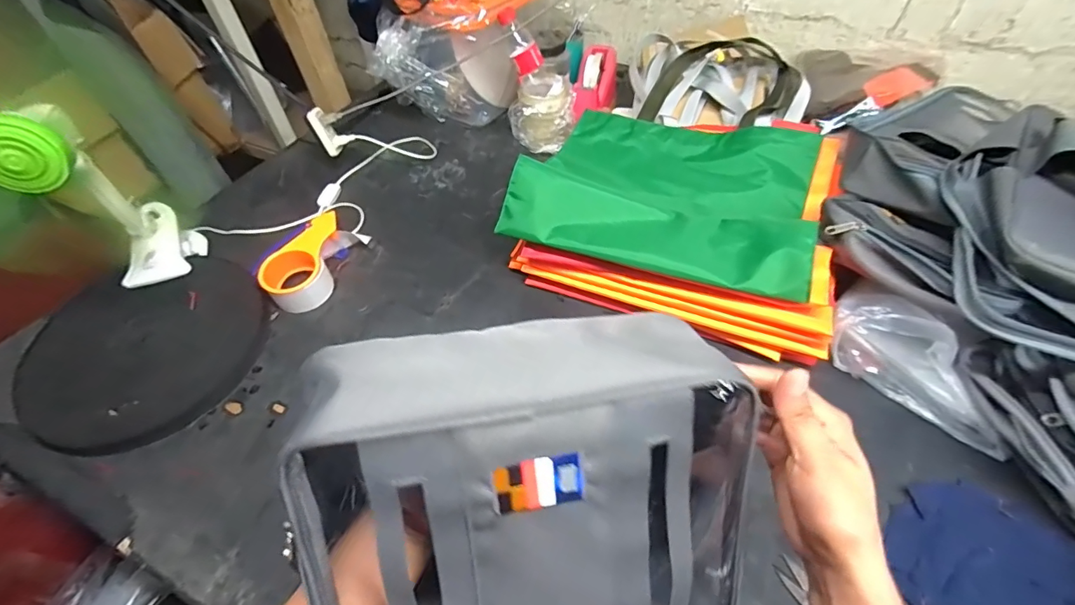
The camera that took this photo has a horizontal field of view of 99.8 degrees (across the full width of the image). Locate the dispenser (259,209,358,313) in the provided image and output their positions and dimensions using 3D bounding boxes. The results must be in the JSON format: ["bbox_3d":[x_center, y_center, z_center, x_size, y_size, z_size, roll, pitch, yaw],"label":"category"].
[{"bbox_3d":[-0.326,-0.060,0.654,0.071,0.061,0.151,15,53,15],"label":"dispenser"}]

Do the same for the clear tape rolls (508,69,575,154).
[{"bbox_3d":[0.008,-0.362,0.854,0.119,0.101,0.109,-5,50,-1],"label":"clear tape rolls"}]

